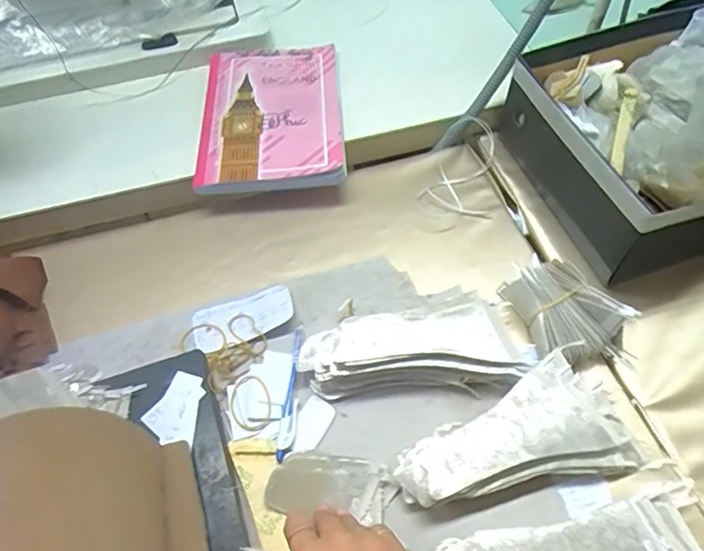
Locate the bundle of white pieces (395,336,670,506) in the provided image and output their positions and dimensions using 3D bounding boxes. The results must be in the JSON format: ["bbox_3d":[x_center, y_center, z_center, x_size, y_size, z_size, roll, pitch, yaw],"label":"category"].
[{"bbox_3d":[0.141,0.145,0.441,0.200,0.035,0.108,-24,58,-13],"label":"bundle of white pieces"}]

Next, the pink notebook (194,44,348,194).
[{"bbox_3d":[-0.099,-0.203,0.671,0.173,0.021,0.242,-3,55,-1],"label":"pink notebook"}]

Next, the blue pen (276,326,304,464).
[{"bbox_3d":[-0.054,0.103,0.494,0.015,0.014,0.130,3,56,5],"label":"blue pen"}]

